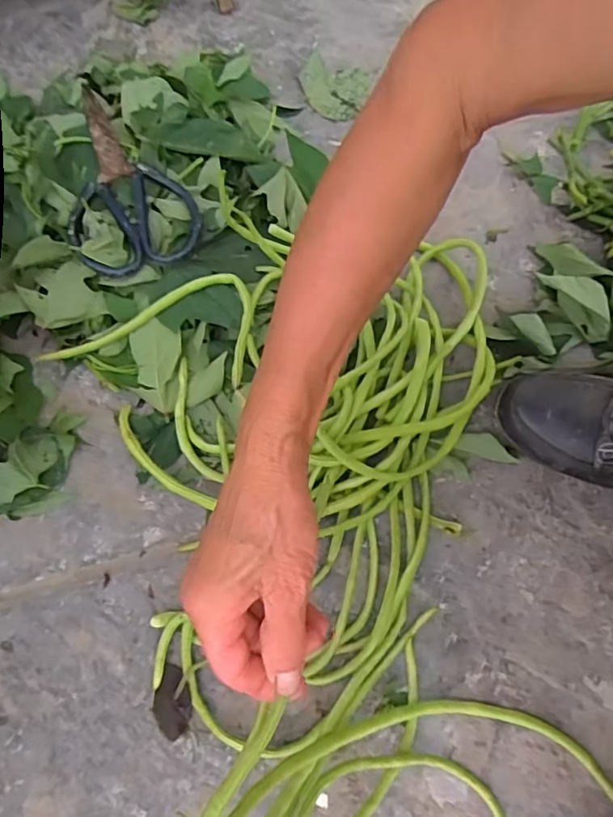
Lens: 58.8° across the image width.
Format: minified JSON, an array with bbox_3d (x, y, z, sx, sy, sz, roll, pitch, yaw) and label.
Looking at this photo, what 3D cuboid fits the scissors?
[{"bbox_3d":[-0.156,-0.196,0.453,0.098,0.019,0.182,-20,75,-4],"label":"scissors"}]

